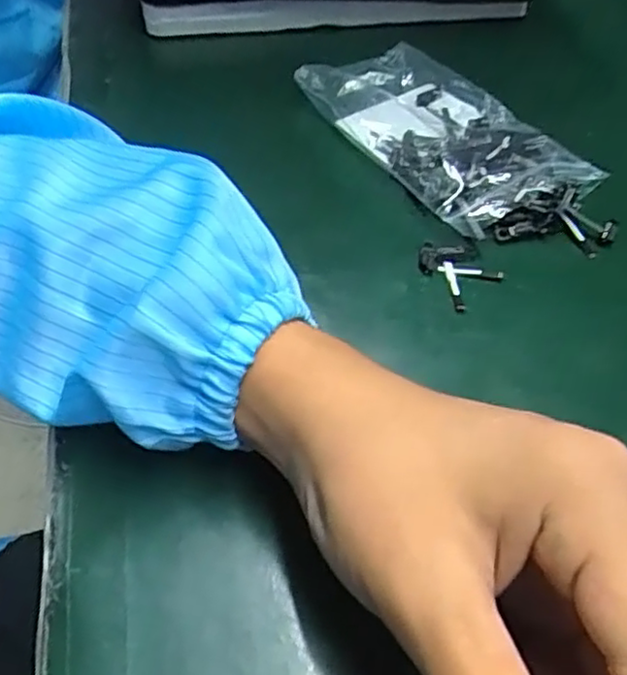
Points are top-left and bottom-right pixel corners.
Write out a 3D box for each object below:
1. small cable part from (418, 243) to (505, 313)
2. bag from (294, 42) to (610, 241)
[{"bbox_3d":[0.061,-0.030,0.301,0.028,0.005,0.034,-33,60,-26],"label":"small cable part"},{"bbox_3d":[0.067,-0.108,0.358,0.087,0.015,0.145,-23,56,-20],"label":"bag"}]

